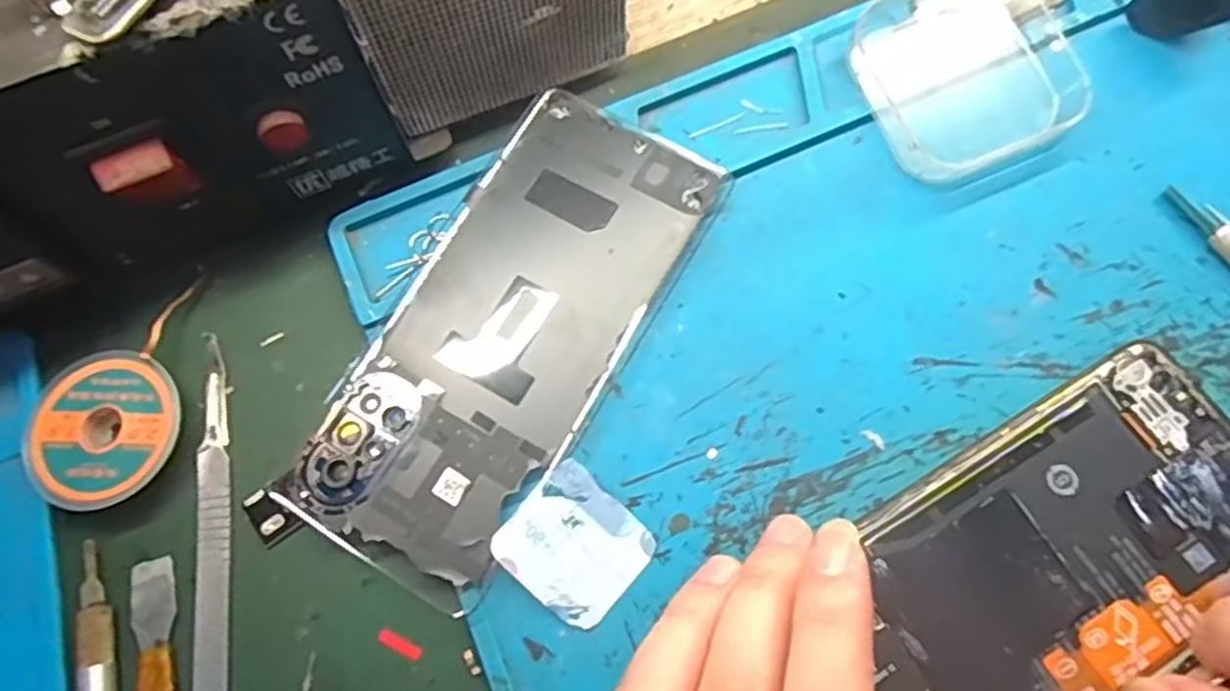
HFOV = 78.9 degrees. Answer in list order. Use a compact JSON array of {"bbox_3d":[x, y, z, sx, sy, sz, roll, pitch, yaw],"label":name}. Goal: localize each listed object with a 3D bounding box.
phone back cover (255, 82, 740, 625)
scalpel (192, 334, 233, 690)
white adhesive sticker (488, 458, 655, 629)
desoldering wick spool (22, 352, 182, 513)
[{"bbox_3d":[-0.031,-0.007,0.226,0.068,0.007,0.153,29,76,10],"label":"phone back cover"},{"bbox_3d":[-0.113,0.059,0.210,0.010,0.006,0.126,-9,72,-1],"label":"scalpel"},{"bbox_3d":[-0.011,0.055,0.204,0.035,0.006,0.033,41,78,14],"label":"white adhesive sticker"},{"bbox_3d":[-0.147,0.024,0.216,0.042,0.011,0.045,-1,72,2],"label":"desoldering wick spool"}]

